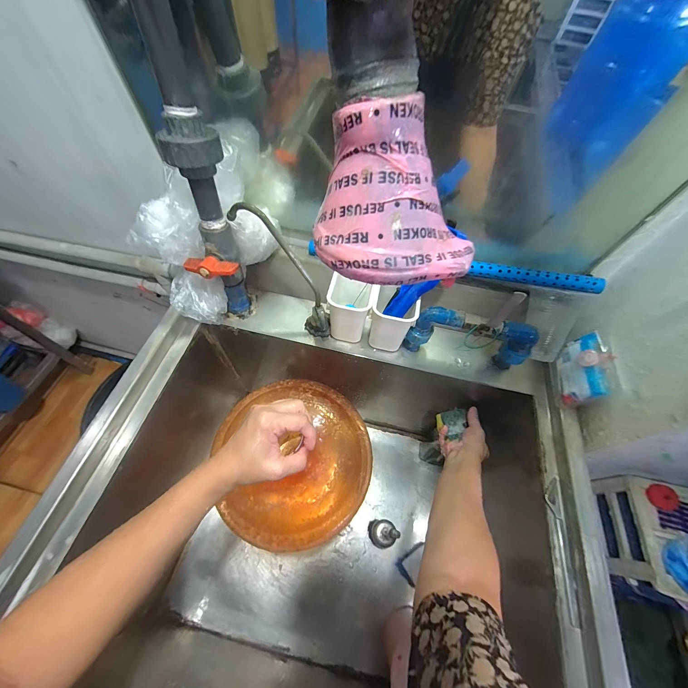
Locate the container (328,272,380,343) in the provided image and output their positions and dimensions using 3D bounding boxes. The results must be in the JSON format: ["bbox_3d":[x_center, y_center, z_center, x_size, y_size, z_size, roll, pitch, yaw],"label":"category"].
[{"bbox_3d":[0.010,-0.067,0.509,0.078,0.109,0.085,8,60,1],"label":"container"}]

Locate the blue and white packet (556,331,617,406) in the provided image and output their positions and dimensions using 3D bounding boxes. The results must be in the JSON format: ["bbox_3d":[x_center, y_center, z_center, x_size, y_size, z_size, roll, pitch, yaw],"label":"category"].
[{"bbox_3d":[0.381,0.039,0.463,0.030,0.076,0.103,19,60,-15],"label":"blue and white packet"}]

